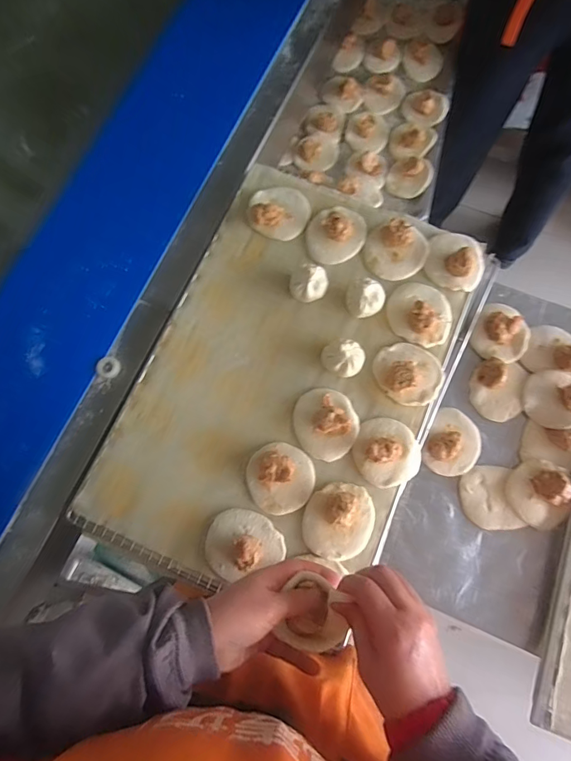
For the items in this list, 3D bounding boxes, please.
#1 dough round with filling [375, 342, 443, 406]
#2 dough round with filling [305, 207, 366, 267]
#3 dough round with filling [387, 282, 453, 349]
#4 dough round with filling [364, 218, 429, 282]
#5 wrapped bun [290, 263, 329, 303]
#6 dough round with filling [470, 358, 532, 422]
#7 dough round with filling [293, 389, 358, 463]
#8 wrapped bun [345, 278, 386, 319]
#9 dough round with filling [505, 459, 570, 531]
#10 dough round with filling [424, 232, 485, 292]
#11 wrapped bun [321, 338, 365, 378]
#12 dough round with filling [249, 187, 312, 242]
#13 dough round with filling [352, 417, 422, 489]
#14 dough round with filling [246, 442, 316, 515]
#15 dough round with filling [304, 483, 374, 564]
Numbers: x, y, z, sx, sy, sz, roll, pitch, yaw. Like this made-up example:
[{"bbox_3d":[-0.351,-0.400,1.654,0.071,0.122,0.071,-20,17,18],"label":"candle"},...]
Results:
[{"bbox_3d":[0.170,-0.011,0.583,0.093,0.033,0.079,40,80,9],"label":"dough round with filling"},{"bbox_3d":[0.077,-0.229,0.639,0.086,0.027,0.094,0,77,1],"label":"dough round with filling"},{"bbox_3d":[0.195,-0.100,0.601,0.092,0.028,0.085,0,77,1],"label":"dough round with filling"},{"bbox_3d":[0.164,-0.194,0.629,0.088,0.031,0.083,0,77,1],"label":"dough round with filling"},{"bbox_3d":[0.034,-0.140,0.624,0.055,0.043,0.053,0,77,1],"label":"wrapped bun"},{"bbox_3d":[0.316,0.011,0.620,0.074,0.035,0.089,15,77,4],"label":"dough round with filling"},{"bbox_3d":[0.055,0.055,0.574,0.082,0.028,0.096,-25,78,-5],"label":"dough round with filling"},{"bbox_3d":[0.113,-0.116,0.606,0.052,0.043,0.049,0,77,1],"label":"wrapped bun"},{"bbox_3d":[0.351,0.156,0.580,0.081,0.024,0.088,0,77,1],"label":"dough round with filling"},{"bbox_3d":[0.253,-0.179,0.618,0.084,0.028,0.086,0,77,1],"label":"dough round with filling"},{"bbox_3d":[0.081,-0.029,0.594,0.054,0.047,0.051,0,77,1],"label":"wrapped bun"},{"bbox_3d":[-0.010,-0.265,0.654,0.090,0.042,0.090,0,77,1],"label":"dough round with filling"},{"bbox_3d":[0.137,0.095,0.558,0.089,0.033,0.088,0,77,1],"label":"dough round with filling"},{"bbox_3d":[-0.007,0.127,0.560,0.086,0.027,0.089,0,77,1],"label":"dough round with filling"},{"bbox_3d":[0.069,0.179,0.541,0.085,0.026,0.096,15,78,5],"label":"dough round with filling"}]

